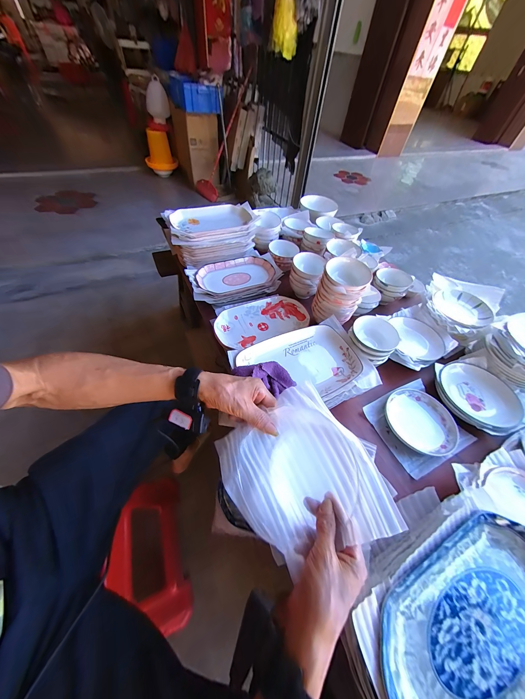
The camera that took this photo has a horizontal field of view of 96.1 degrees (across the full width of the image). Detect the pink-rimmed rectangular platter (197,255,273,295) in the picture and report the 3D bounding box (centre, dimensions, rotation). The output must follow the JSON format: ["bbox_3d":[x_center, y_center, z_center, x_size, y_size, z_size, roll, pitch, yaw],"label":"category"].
[{"bbox_3d":[-0.093,-0.268,0.852,0.271,0.034,0.160,-20,58,-19],"label":"pink-rimmed rectangular platter"}]

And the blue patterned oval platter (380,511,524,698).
[{"bbox_3d":[0.287,0.359,0.297,0.305,0.035,0.183,-21,58,-20],"label":"blue patterned oval platter"}]

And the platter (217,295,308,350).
[{"bbox_3d":[-0.002,-0.095,0.784,0.304,0.038,0.152,-17,57,-18],"label":"platter"}]

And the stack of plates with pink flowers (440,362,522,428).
[{"bbox_3d":[0.602,0.125,0.663,0.181,0.036,0.198,-12,55,-14],"label":"stack of plates with pink flowers"}]

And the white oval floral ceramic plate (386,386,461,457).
[{"bbox_3d":[0.413,0.186,0.619,0.159,0.024,0.171,-3,54,-8],"label":"white oval floral ceramic plate"}]

